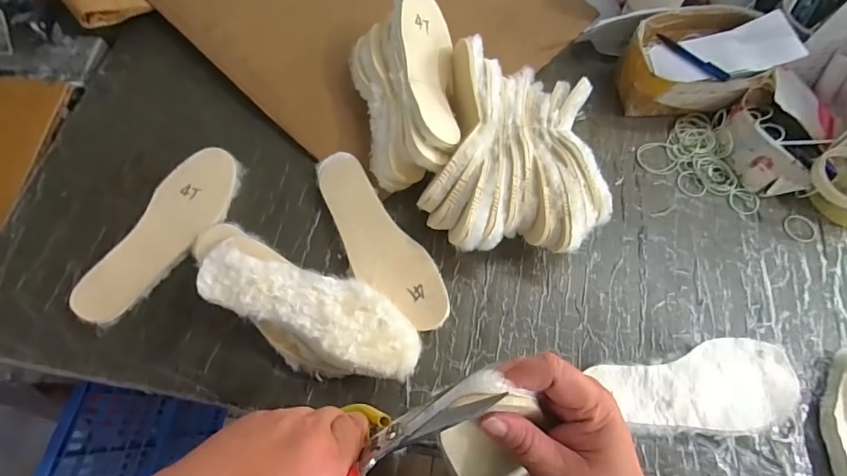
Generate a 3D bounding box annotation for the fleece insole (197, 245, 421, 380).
[{"bbox_3d":[-0.125,0.076,0.496,0.257,0.020,0.086,23,69,8],"label":"fleece insole"}]

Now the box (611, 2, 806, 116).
[{"bbox_3d":[0.419,-0.271,0.673,0.216,0.106,0.150,-4,68,-3],"label":"box"}]

